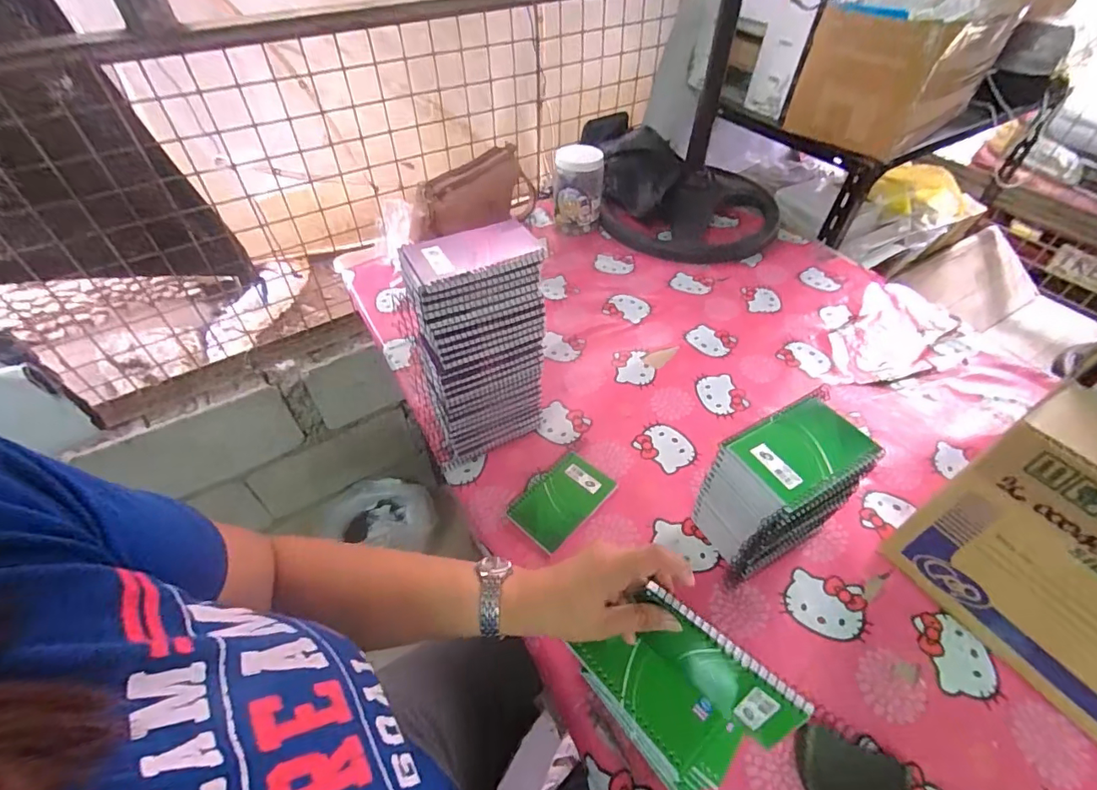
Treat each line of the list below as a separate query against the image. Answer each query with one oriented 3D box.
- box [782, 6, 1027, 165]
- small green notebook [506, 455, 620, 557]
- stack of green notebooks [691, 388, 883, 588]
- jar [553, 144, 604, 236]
[{"bbox_3d":[0.682,-0.637,0.967,0.343,0.207,0.235,-28,54,-22],"label":"box"},{"bbox_3d":[0.019,0.135,0.642,0.082,0.016,0.130,34,58,28],"label":"small green notebook"},{"bbox_3d":[0.249,0.110,0.548,0.140,0.176,0.095,-20,50,-15],"label":"stack of green notebooks"},{"bbox_3d":[0.062,-0.437,1.060,0.097,0.153,0.095,-1,48,1],"label":"jar"}]

